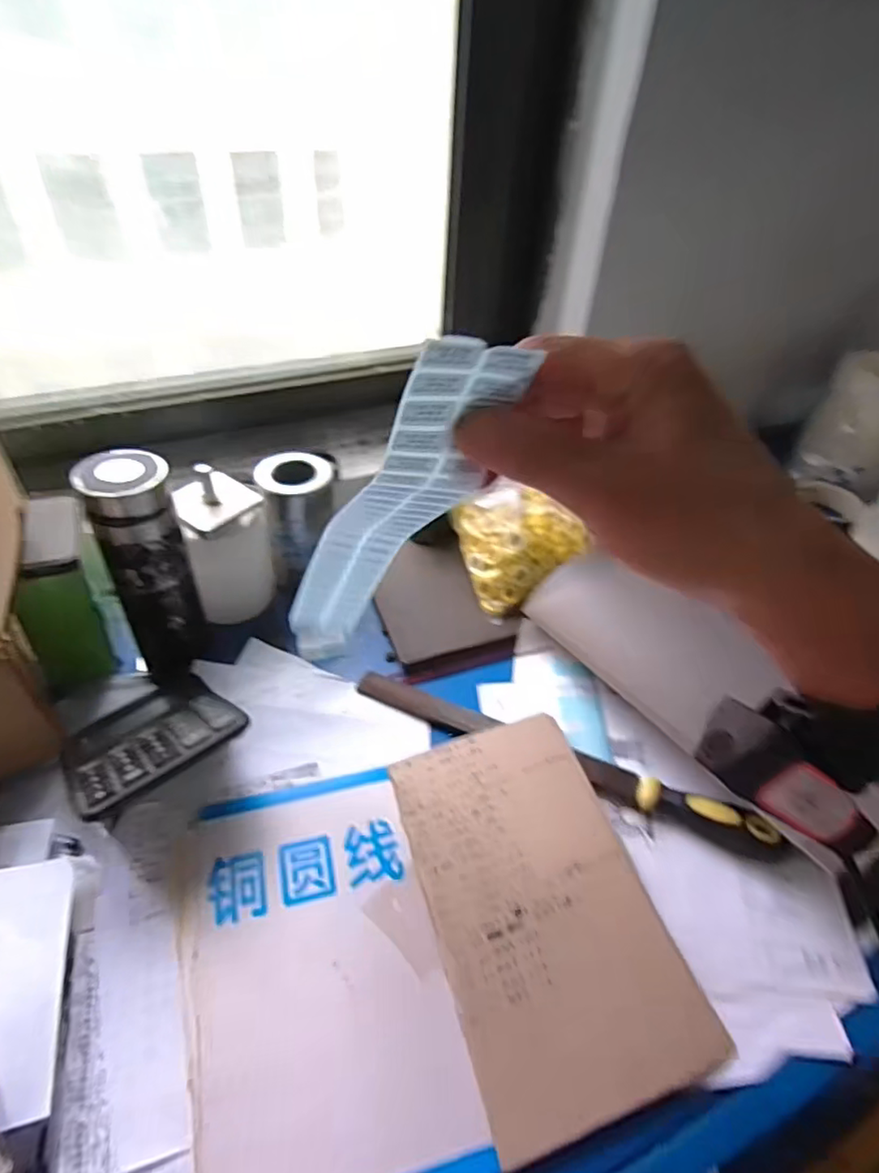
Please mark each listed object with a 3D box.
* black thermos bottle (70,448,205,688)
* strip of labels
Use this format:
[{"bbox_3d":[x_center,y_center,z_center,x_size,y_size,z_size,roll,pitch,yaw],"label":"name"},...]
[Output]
[{"bbox_3d":[-0.246,-0.012,0.527,0.060,0.203,0.072,-17,48,-21],"label":"black thermos bottle"},{"bbox_3d":[-0.042,-0.017,0.340,0.047,0.339,0.037,-22,80,-25],"label":"strip of labels"}]

